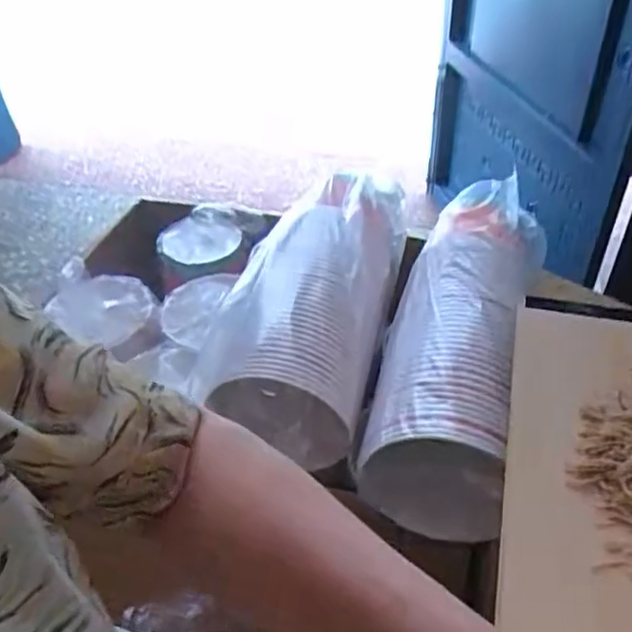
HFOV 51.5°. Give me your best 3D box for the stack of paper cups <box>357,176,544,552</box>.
[{"bbox_3d":[0.186,-0.015,0.796,0.138,0.123,0.486,12,45,16],"label":"stack of paper cups"}]

